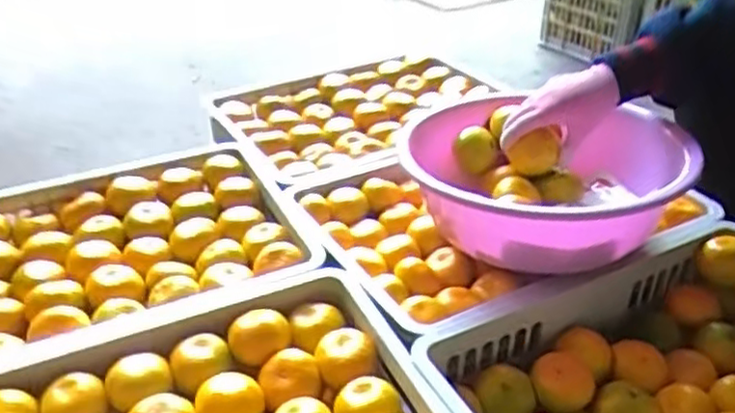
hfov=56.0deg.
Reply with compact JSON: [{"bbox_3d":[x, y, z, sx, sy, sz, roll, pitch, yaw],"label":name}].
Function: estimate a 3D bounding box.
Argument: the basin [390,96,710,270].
[{"bbox_3d":[0.218,-0.032,0.900,0.337,0.151,0.337,-1,33,1],"label":"basin"}]

